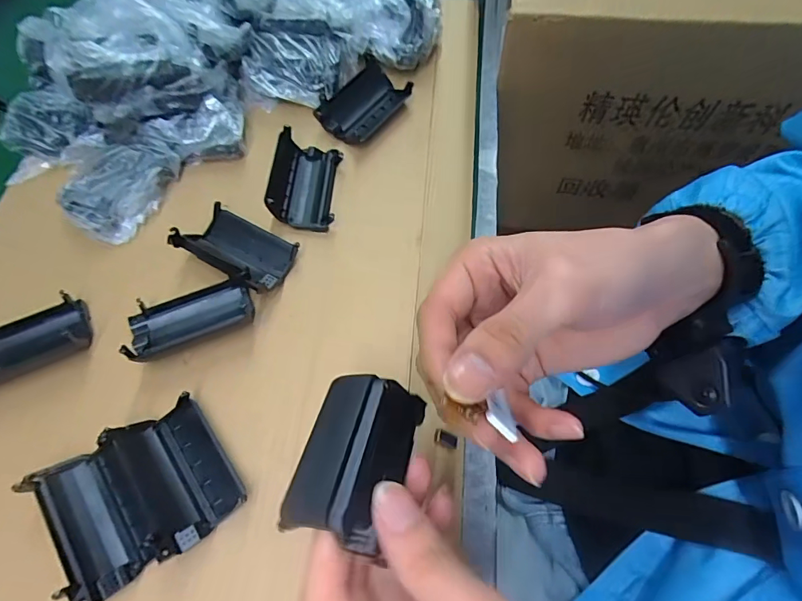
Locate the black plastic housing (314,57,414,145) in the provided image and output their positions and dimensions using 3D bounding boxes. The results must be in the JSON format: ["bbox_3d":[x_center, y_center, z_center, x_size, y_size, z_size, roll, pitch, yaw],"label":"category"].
[{"bbox_3d":[-0.030,-0.157,0.354,0.044,0.023,0.069,33,70,15],"label":"black plastic housing"}]

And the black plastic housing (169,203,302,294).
[{"bbox_3d":[-0.108,-0.035,0.293,0.071,0.029,0.044,25,68,12],"label":"black plastic housing"}]

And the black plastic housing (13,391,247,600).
[{"bbox_3d":[-0.135,0.099,0.231,0.082,0.021,0.073,-32,68,-13],"label":"black plastic housing"}]

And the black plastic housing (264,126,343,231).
[{"bbox_3d":[-0.071,-0.087,0.322,0.047,0.023,0.070,2,65,2],"label":"black plastic housing"}]

